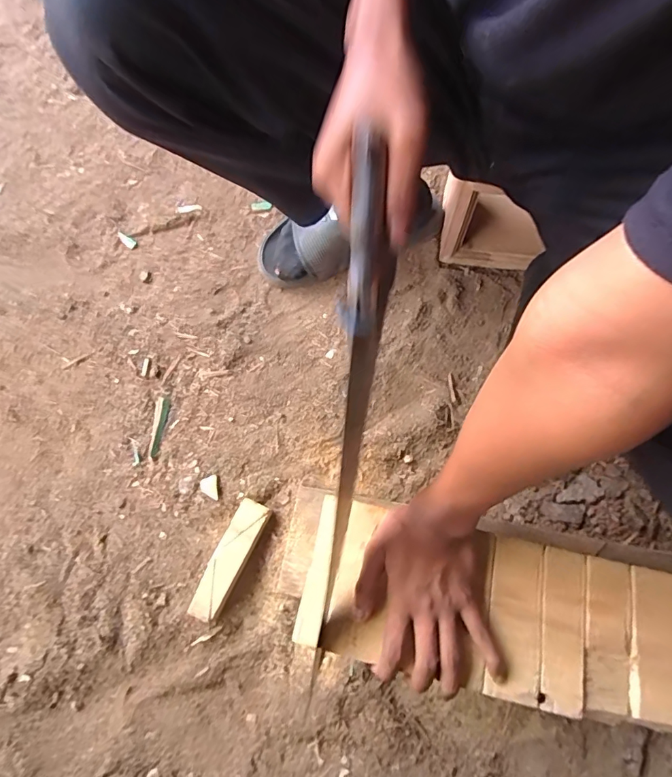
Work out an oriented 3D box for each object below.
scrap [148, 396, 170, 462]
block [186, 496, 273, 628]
[{"bbox_3d":[-0.216,0.047,0.562,0.017,0.004,0.076,3,67,0],"label":"scrap"},{"bbox_3d":[-0.113,0.182,0.496,0.034,0.022,0.124,25,69,9],"label":"block"}]

